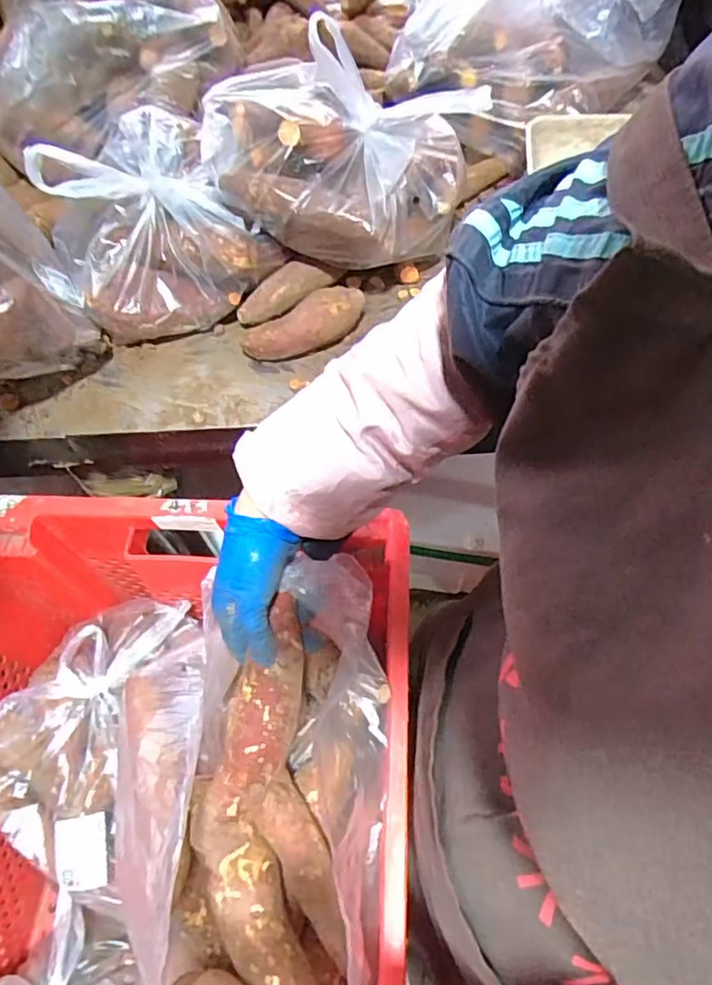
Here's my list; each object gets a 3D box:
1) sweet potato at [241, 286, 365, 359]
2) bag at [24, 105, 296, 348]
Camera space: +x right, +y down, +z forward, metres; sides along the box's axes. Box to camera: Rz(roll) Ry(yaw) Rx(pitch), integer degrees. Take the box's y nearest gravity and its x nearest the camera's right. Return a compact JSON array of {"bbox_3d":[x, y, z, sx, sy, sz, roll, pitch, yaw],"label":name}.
[{"bbox_3d":[-0.058,-0.178,0.631,0.132,0.041,0.049,-16,61,-6],"label":"sweet potato"},{"bbox_3d":[-0.209,-0.286,0.613,0.231,0.167,0.162,-19,61,-8],"label":"bag"}]

